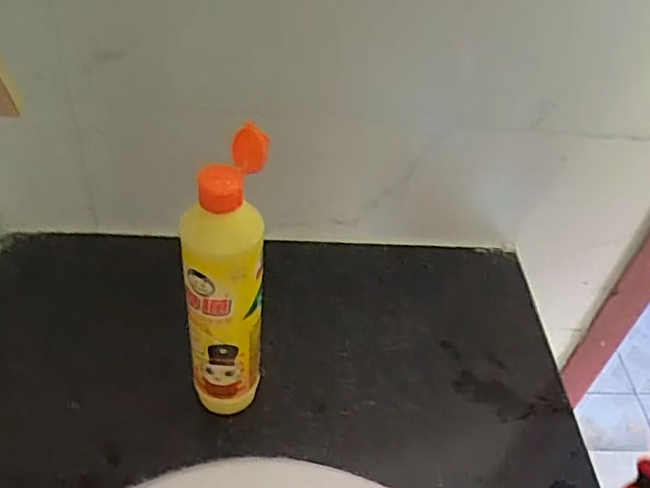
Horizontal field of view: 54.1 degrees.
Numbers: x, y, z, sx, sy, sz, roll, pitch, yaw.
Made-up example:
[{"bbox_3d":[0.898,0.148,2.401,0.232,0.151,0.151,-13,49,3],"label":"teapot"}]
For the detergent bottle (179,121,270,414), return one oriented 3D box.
[{"bbox_3d":[-0.069,0.037,0.445,0.050,0.250,0.046,3,44,-4],"label":"detergent bottle"}]

